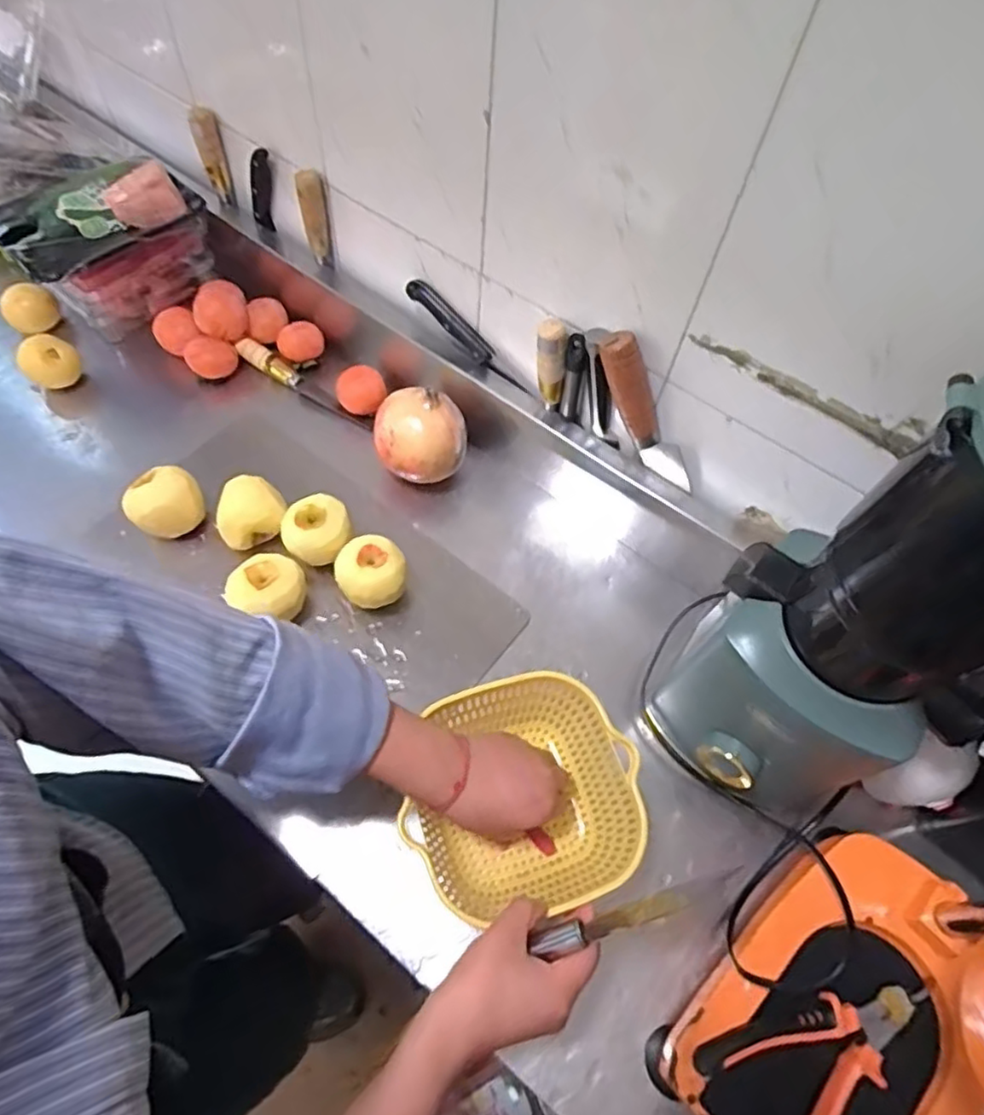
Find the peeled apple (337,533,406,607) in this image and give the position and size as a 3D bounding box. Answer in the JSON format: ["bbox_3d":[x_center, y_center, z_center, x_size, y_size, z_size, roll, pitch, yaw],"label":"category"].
[{"bbox_3d":[-0.112,0.018,0.609,0.062,0.062,0.061,-24,65,-16],"label":"peeled apple"}]

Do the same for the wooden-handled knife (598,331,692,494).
[{"bbox_3d":[0.135,-0.120,0.569,0.036,0.160,0.024,3,53,39],"label":"wooden-handled knife"}]

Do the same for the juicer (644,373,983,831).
[{"bbox_3d":[0.224,0.046,0.395,0.126,0.429,0.172,-30,67,-19],"label":"juicer"}]

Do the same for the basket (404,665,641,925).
[{"bbox_3d":[0.021,0.191,0.520,0.173,0.077,0.165,-14,63,-11],"label":"basket"}]

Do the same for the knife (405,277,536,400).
[{"bbox_3d":[-0.023,-0.221,0.657,0.162,0.023,0.019,45,66,-1],"label":"knife"}]

